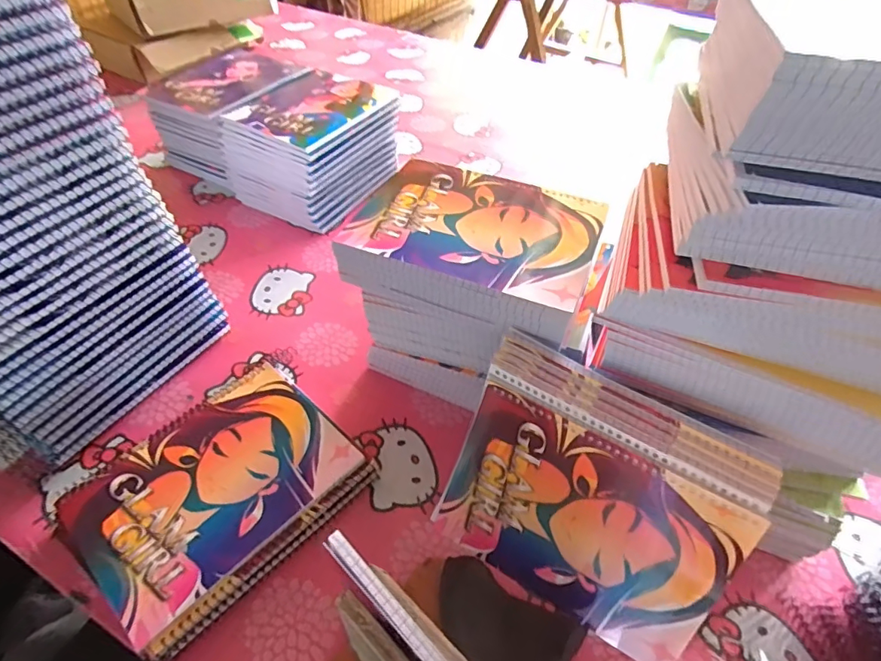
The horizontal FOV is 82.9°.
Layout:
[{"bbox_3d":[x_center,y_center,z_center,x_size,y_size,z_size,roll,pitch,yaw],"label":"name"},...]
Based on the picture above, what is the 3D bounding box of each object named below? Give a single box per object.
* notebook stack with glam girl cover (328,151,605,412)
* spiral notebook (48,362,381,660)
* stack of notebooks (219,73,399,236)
[{"bbox_3d":[0.029,-0.033,0.485,0.190,0.176,0.143,20,49,15],"label":"notebook stack with glam girl cover"},{"bbox_3d":[-0.183,0.136,0.416,0.156,0.033,0.207,33,54,25],"label":"spiral notebook"},{"bbox_3d":[-0.178,-0.261,0.717,0.157,0.122,0.200,27,52,20],"label":"stack of notebooks"}]

